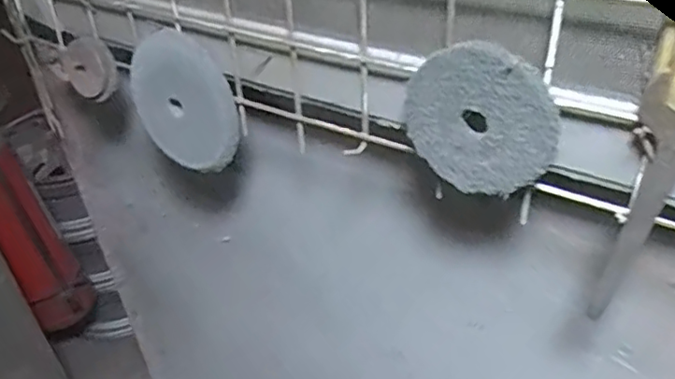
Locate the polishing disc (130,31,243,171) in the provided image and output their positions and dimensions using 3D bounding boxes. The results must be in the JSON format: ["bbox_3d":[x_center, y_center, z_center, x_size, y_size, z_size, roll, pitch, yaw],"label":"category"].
[{"bbox_3d":[-0.120,-0.064,0.469,0.100,0.108,0.013,-31,-2,39],"label":"polishing disc"}]

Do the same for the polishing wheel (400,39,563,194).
[{"bbox_3d":[0.075,-0.037,0.323,0.081,0.082,0.012,14,39,22],"label":"polishing wheel"}]

